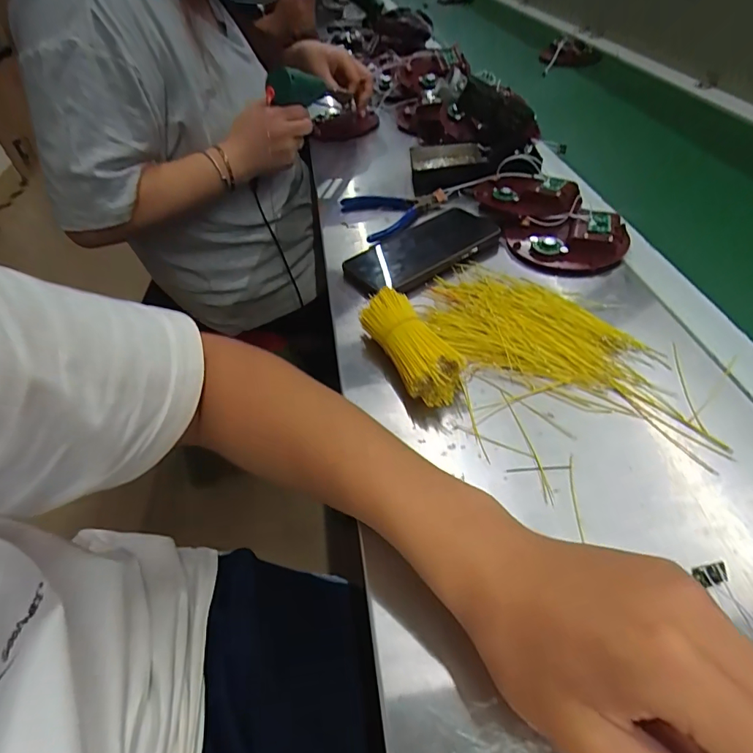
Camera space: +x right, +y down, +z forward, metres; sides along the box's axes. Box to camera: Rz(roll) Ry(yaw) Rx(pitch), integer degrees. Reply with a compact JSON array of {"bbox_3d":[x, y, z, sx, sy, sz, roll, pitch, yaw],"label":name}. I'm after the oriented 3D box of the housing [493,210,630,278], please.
[{"bbox_3d":[0.186,-0.137,0.457,0.123,0.030,0.083,7,49,13],"label":"housing"}]

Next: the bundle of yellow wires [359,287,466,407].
[{"bbox_3d":[0.023,-0.026,0.367,0.043,0.034,0.104,-29,51,-19],"label":"bundle of yellow wires"}]

